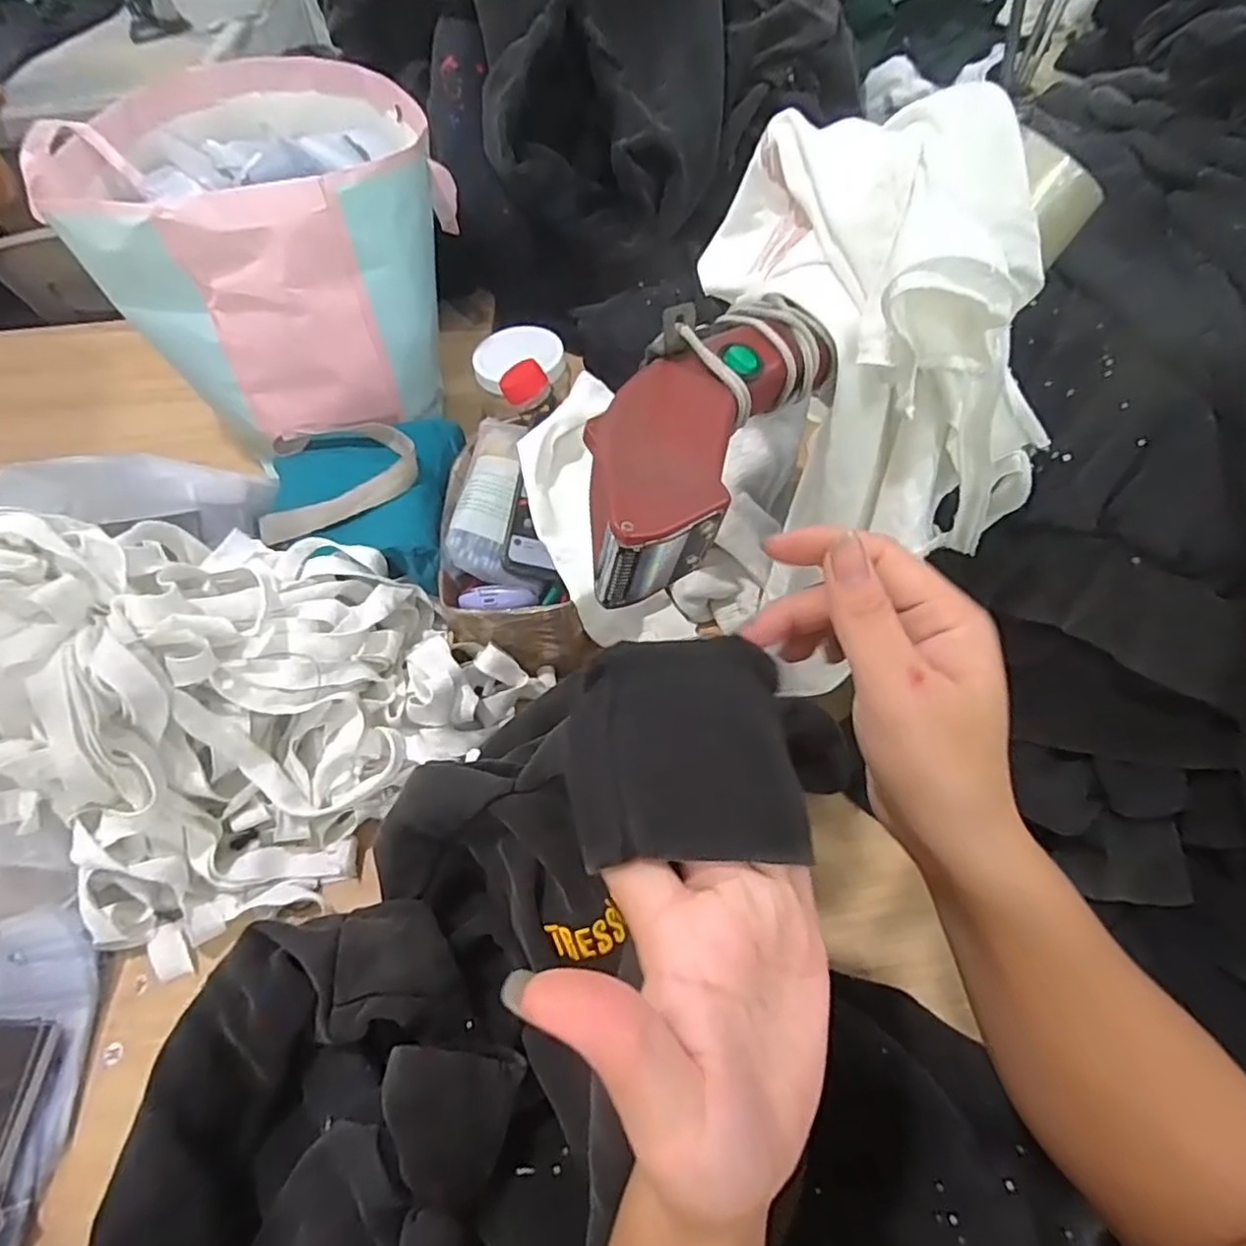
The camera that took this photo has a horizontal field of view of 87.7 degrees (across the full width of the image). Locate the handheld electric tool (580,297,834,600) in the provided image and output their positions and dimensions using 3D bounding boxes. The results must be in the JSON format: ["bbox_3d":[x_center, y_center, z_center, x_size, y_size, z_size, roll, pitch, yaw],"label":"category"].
[{"bbox_3d":[0.031,-0.086,0.287,0.072,0.047,0.180,26,63,19],"label":"handheld electric tool"}]

